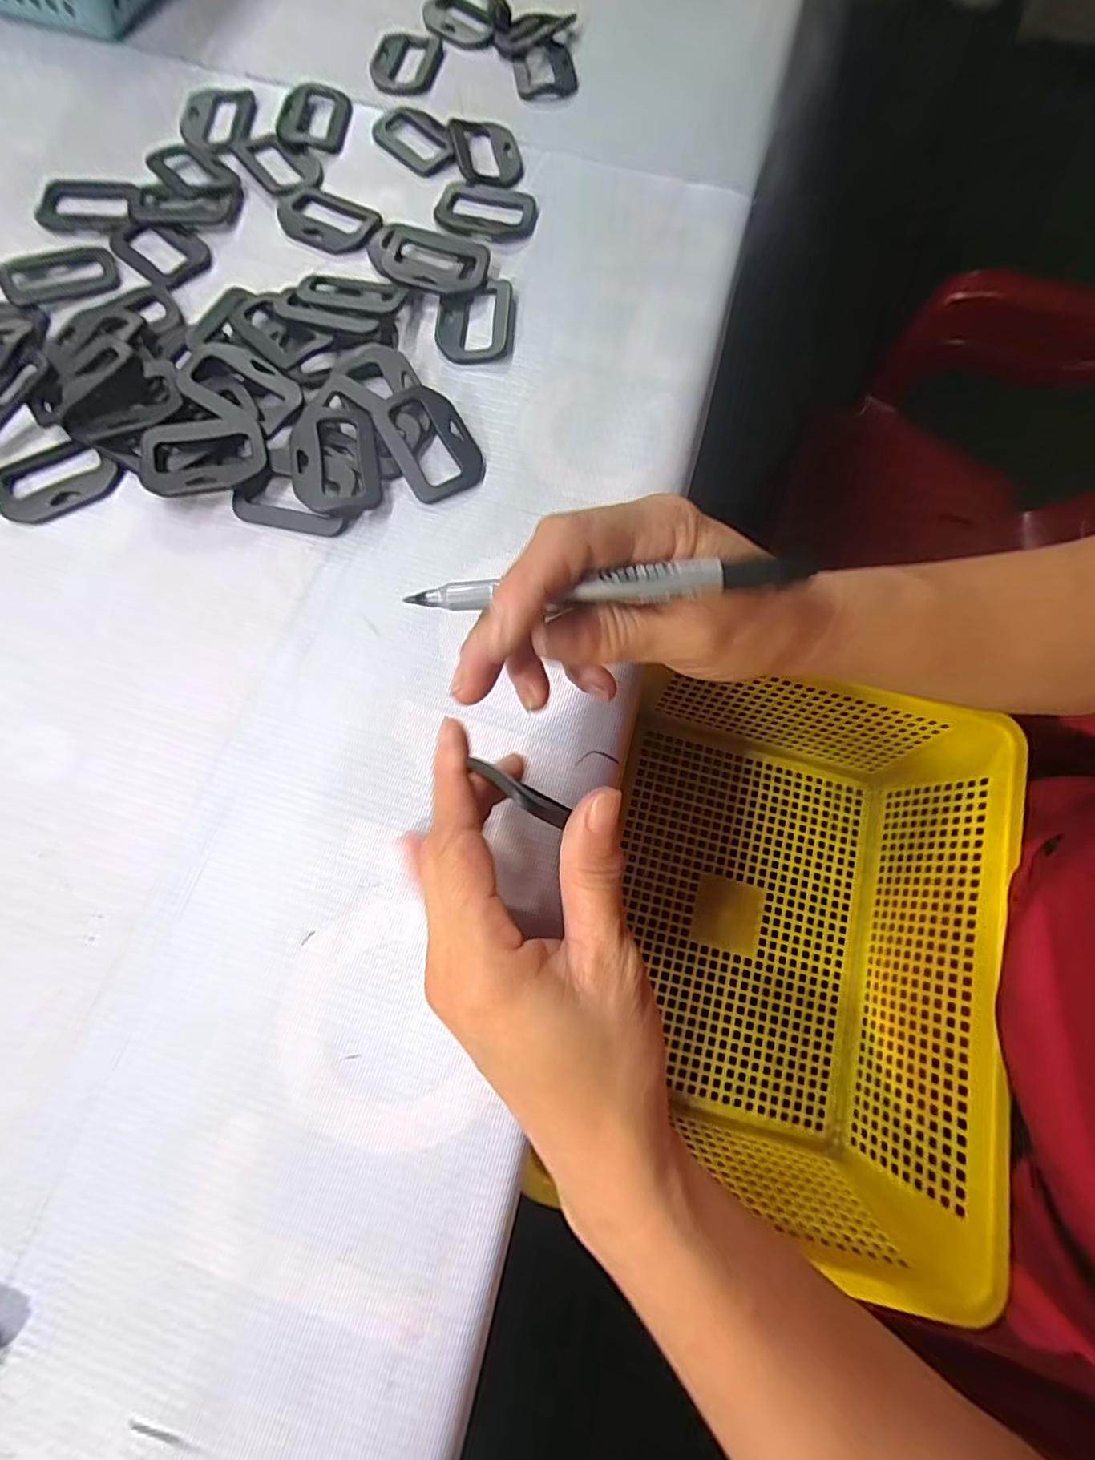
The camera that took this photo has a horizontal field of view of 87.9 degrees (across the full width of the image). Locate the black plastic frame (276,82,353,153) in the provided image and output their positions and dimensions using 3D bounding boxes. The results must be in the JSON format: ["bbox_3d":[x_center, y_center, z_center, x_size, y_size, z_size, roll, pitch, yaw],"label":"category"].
[{"bbox_3d":[-0.153,-0.404,0.376,0.040,0.010,0.059,3,73,0],"label":"black plastic frame"}]

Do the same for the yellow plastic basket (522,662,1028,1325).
[{"bbox_3d":[0.143,0.123,0.348,0.199,0.103,0.286,13,73,3],"label":"yellow plastic basket"}]

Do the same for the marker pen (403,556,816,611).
[{"bbox_3d":[0.017,-0.044,0.175,0.119,0.007,0.009,-3,73,7],"label":"marker pen"}]

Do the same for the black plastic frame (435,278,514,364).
[{"bbox_3d":[-0.042,-0.237,0.327,0.044,0.006,0.059,1,73,-1],"label":"black plastic frame"}]

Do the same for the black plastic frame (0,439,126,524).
[{"bbox_3d":[-0.252,-0.128,0.291,0.061,0.006,0.039,-22,75,-8],"label":"black plastic frame"}]

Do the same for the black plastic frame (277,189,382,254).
[{"bbox_3d":[-0.139,-0.313,0.349,0.064,0.006,0.038,21,74,5],"label":"black plastic frame"}]

